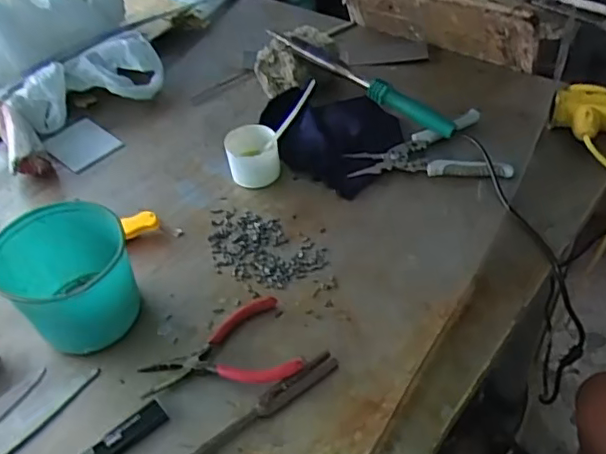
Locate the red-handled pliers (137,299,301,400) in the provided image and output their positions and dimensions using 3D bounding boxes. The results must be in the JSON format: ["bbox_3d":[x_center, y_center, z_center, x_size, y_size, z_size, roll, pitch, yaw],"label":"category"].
[{"bbox_3d":[-0.083,0.122,0.575,0.144,0.017,0.100,-18,46,-10],"label":"red-handled pliers"}]

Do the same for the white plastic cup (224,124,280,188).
[{"bbox_3d":[-0.062,-0.088,0.747,0.061,0.058,0.053,-12,46,-5],"label":"white plastic cup"}]

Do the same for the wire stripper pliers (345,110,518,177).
[{"bbox_3d":[0.151,-0.095,0.753,0.187,0.014,0.123,-11,46,-4],"label":"wire stripper pliers"}]

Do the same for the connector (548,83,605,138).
[{"bbox_3d":[0.358,-0.140,0.756,0.081,0.045,0.081,16,50,21],"label":"connector"}]

